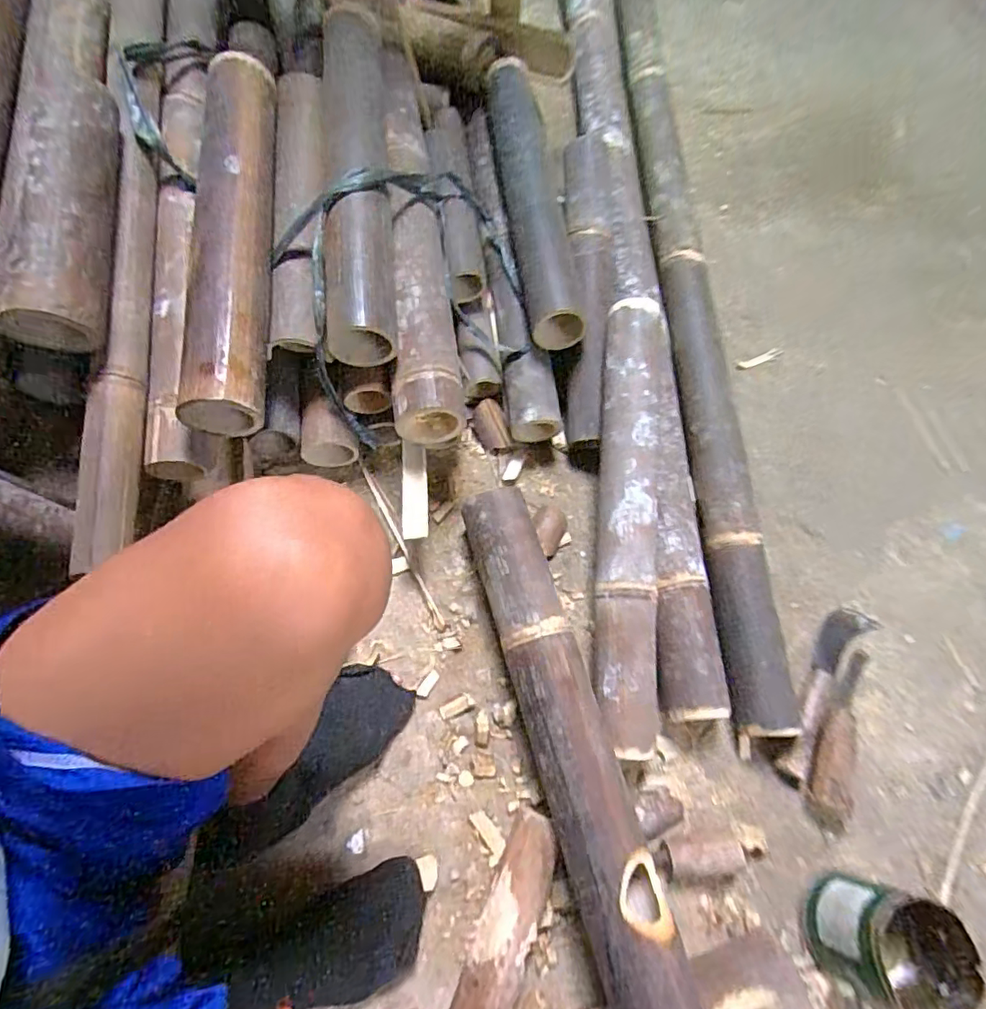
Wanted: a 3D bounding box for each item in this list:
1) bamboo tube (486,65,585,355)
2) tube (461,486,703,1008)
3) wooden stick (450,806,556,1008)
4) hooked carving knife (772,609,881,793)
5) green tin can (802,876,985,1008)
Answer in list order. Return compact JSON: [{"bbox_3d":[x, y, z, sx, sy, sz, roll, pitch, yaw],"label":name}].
[{"bbox_3d":[0.058,-0.427,0.803,0.072,0.086,0.480,-9,80,-6],"label":"bamboo tube"},{"bbox_3d":[0.089,0.278,0.555,0.077,0.088,0.646,-14,71,-10],"label":"tube"},{"bbox_3d":[-0.002,0.459,0.548,0.063,0.046,0.293,24,69,6],"label":"wooden stick"},{"bbox_3d":[0.408,0.225,0.681,0.054,0.035,0.241,33,69,12],"label":"hooked carving knife"},{"bbox_3d":[0.387,0.434,0.554,0.102,0.110,0.095,2,69,-4],"label":"green tin can"}]

